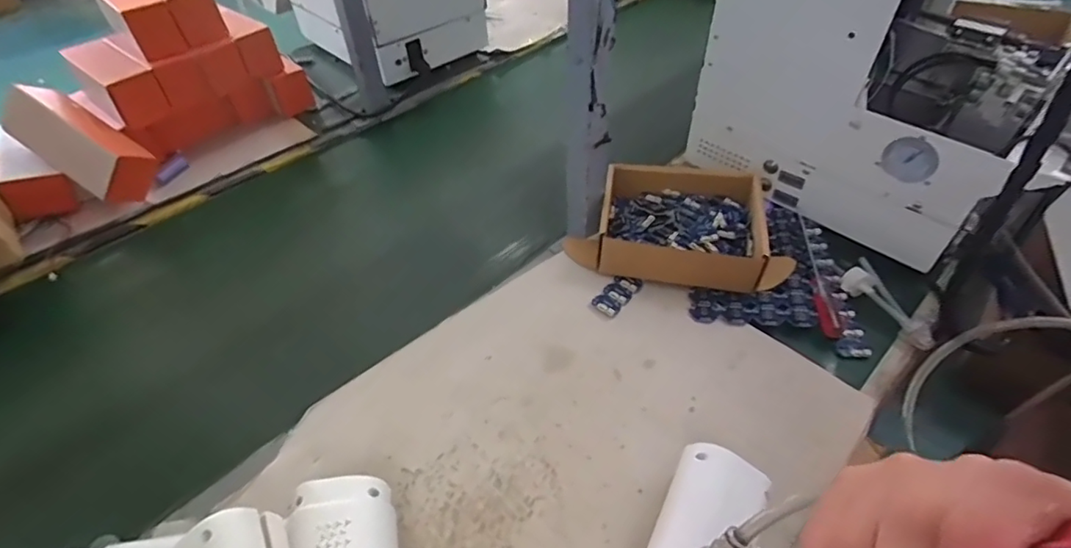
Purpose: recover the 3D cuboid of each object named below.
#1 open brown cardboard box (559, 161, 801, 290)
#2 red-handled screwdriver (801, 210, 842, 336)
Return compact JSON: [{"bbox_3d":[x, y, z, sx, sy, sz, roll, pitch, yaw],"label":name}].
[{"bbox_3d":[0.159,-0.055,0.608,0.234,0.056,0.149,7,47,8],"label":"open brown cardboard box"},{"bbox_3d":[0.292,-0.005,0.578,0.019,0.017,0.166,3,47,4],"label":"red-handled screwdriver"}]

